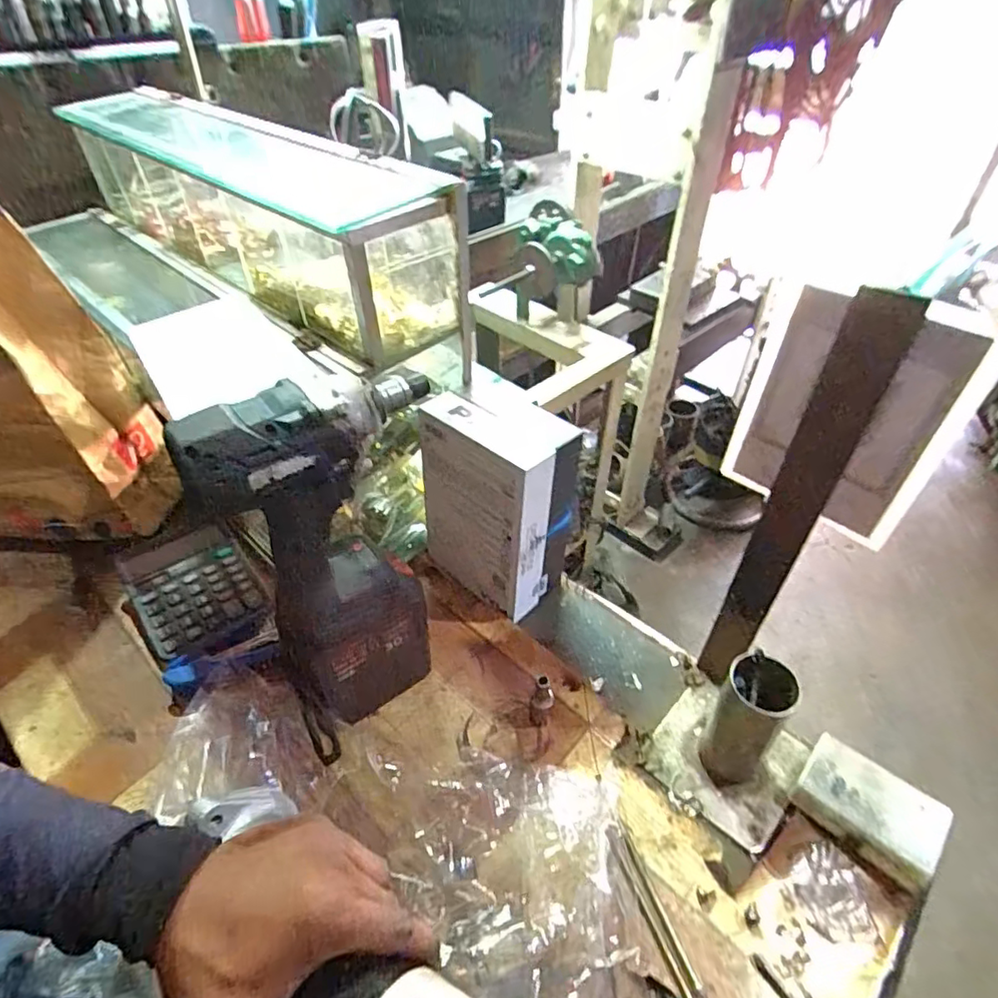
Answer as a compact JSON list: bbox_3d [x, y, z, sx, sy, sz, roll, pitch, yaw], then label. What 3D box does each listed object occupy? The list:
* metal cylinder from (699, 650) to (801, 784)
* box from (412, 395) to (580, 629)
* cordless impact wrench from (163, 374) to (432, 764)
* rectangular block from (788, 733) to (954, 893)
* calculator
[{"bbox_3d":[0.198,0.182,0.470,0.049,0.126,0.053,0,44,0],"label":"metal cylinder"},{"bbox_3d":[-0.002,0.004,0.593,0.095,0.203,0.138,-31,52,-28],"label":"box"},{"bbox_3d":[-0.115,0.047,0.450,0.075,0.300,0.169,29,51,27],"label":"cordless impact wrench"},{"bbox_3d":[0.297,0.246,0.464,0.099,0.028,0.062,33,53,29],"label":"rectangular block"},{"bbox_3d":[-0.330,0.094,0.629,0.117,0.025,0.148,-29,51,-27],"label":"calculator"}]

